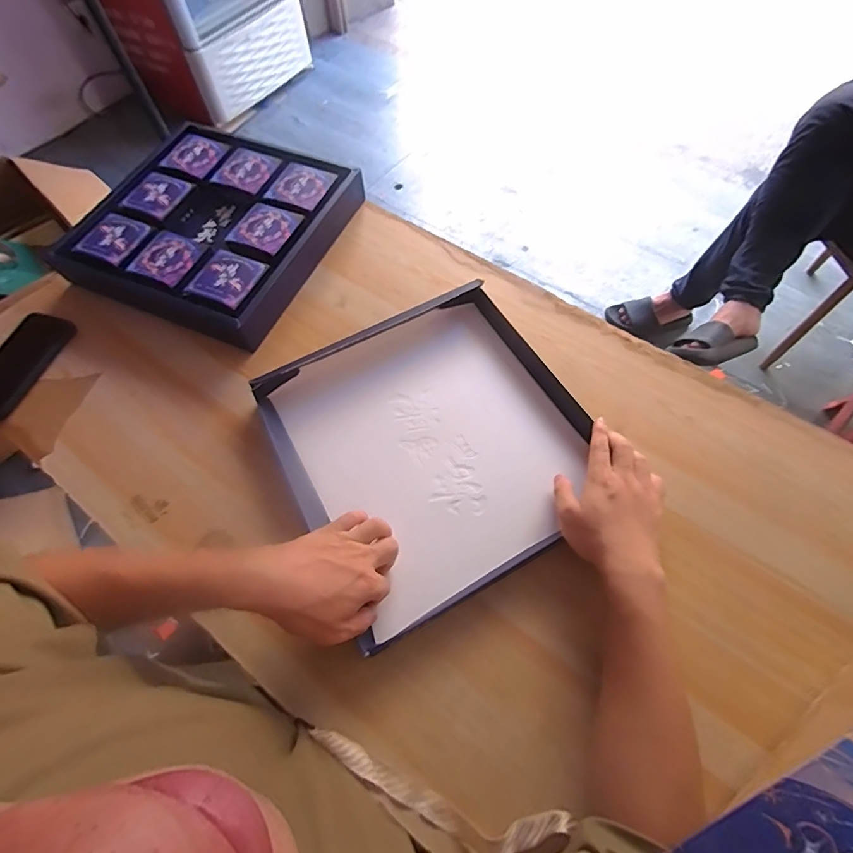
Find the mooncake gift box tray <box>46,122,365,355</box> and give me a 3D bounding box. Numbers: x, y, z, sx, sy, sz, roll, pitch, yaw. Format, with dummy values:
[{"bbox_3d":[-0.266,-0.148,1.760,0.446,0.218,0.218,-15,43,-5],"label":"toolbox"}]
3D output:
[{"bbox_3d":[-0.326,-0.313,0.732,0.344,0.056,0.341,19,65,11],"label":"mooncake gift box tray"}]

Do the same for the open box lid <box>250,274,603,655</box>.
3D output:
[{"bbox_3d":[0.015,0.010,0.585,0.359,0.044,0.355,-27,66,-12],"label":"open box lid"}]

